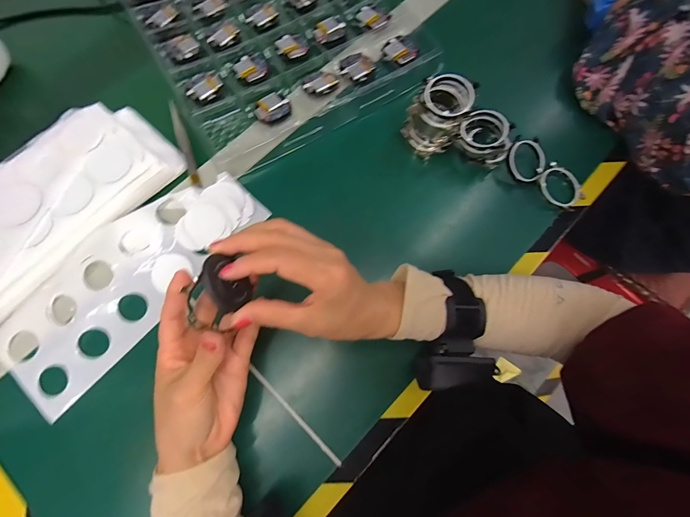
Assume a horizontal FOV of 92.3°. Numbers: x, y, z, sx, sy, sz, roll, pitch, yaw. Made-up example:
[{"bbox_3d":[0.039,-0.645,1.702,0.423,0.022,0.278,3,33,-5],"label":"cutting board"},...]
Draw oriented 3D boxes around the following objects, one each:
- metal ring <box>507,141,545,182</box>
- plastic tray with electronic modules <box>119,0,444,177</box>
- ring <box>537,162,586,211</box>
[{"bbox_3d":[0.201,-0.109,0.367,0.043,0.008,0.044,1,86,-11],"label":"metal ring"},{"bbox_3d":[-0.117,-0.347,0.434,0.305,0.022,0.456,-31,78,-8],"label":"plastic tray with electronic modules"},{"bbox_3d":[0.238,-0.079,0.365,0.053,0.010,0.047,35,74,-2],"label":"ring"}]

